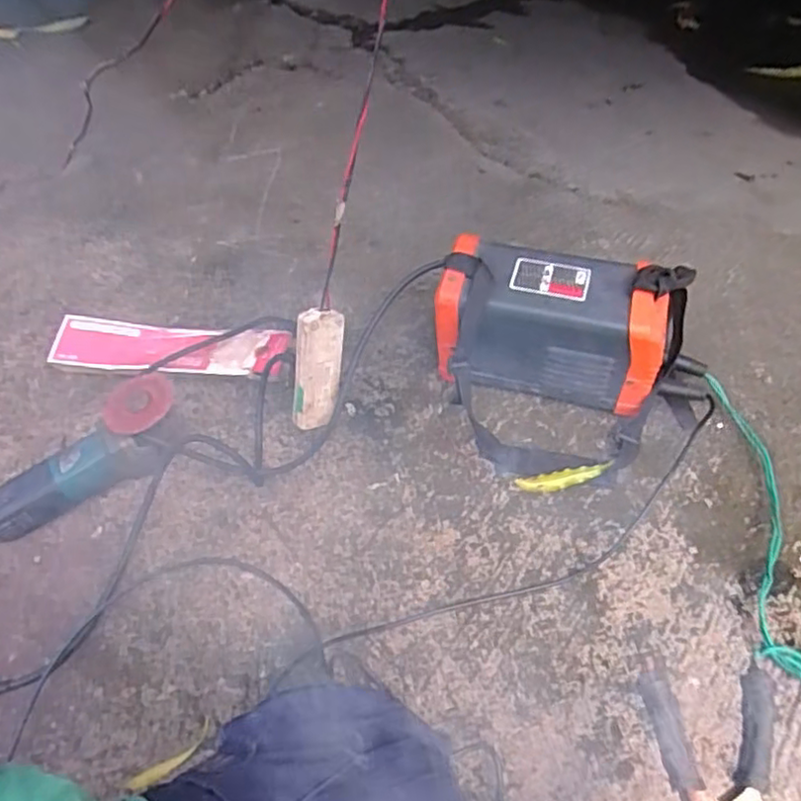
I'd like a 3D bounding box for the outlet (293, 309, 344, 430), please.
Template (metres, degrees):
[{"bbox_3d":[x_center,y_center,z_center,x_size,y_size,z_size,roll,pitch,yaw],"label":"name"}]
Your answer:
[{"bbox_3d":[-0.090,-0.034,0.733,0.043,0.134,0.038,9,24,5],"label":"outlet"}]

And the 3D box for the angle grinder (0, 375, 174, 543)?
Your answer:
[{"bbox_3d":[-0.375,0.072,0.799,0.265,0.076,0.090,-36,55,-4],"label":"angle grinder"}]

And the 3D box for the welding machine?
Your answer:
[{"bbox_3d":[0.194,-0.064,0.761,0.305,0.175,0.110,11,46,7],"label":"welding machine"}]

